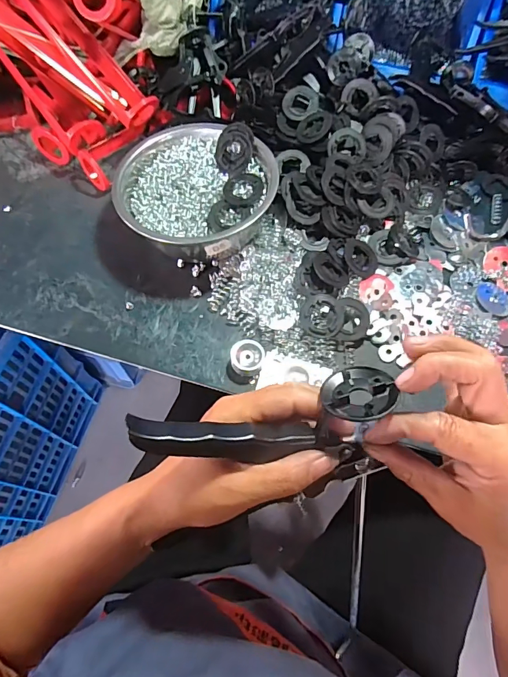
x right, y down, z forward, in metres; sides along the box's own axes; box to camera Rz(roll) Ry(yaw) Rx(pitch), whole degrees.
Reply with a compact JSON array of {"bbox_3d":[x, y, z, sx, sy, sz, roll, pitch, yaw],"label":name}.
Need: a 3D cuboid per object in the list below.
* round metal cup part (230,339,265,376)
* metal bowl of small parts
[{"bbox_3d":[-0.007,0.020,0.440,0.035,0.016,0.035,1,64,-2],"label":"round metal cup part"},{"bbox_3d":[-0.069,-0.174,0.491,0.179,0.075,0.167,1,64,-2],"label":"metal bowl of small parts"}]

